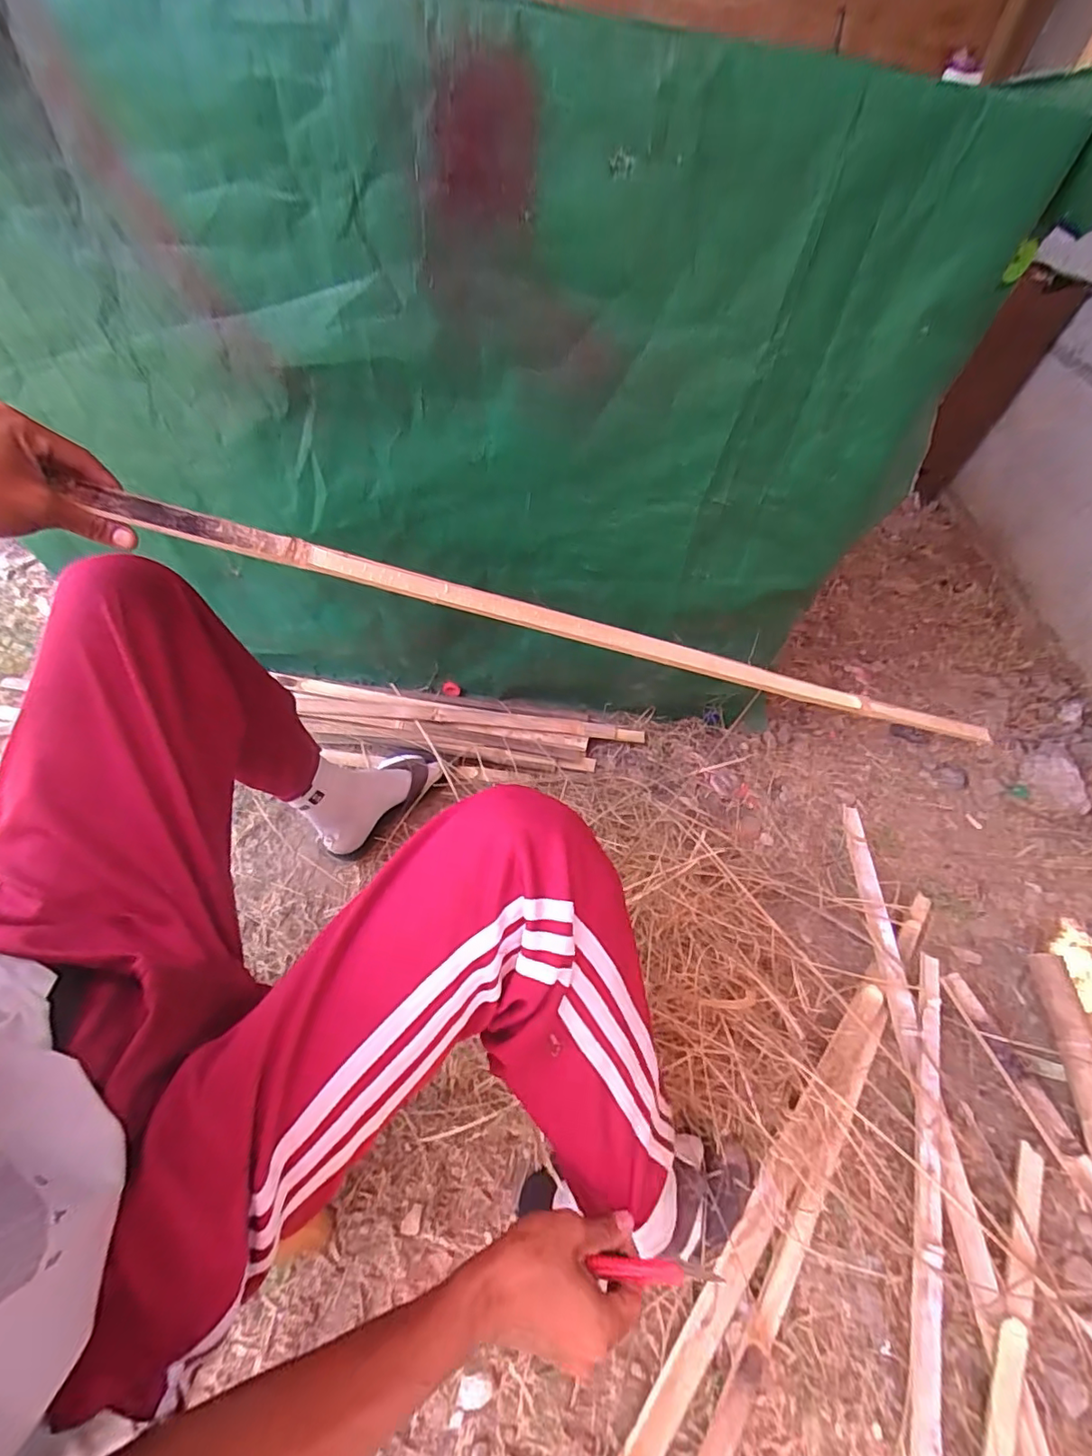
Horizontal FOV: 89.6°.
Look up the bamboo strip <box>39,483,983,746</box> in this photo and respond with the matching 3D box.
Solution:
[{"bbox_3d":[0.061,-0.086,0.516,0.860,0.017,0.028,12,48,-14],"label":"bamboo strip"}]

